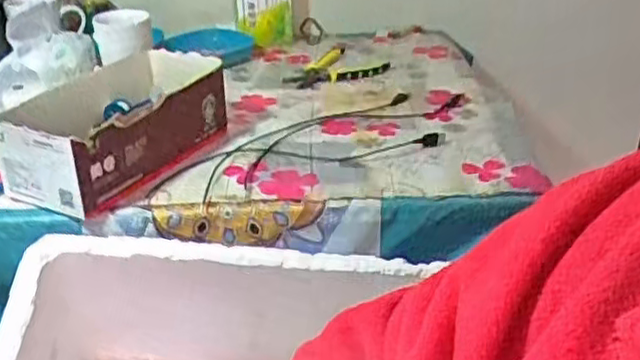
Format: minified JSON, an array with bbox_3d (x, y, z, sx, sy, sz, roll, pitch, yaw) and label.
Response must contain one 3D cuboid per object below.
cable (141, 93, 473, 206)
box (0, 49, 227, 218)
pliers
[{"bbox_3d":[0.009,-0.047,0.887,0.458,0.025,0.163,-16,32,-25],"label":"cable"},{"bbox_3d":[-0.248,-0.076,0.810,0.184,0.102,0.257,19,35,32],"label":"box"},{"bbox_3d":[0.028,-0.172,1.082,0.129,0.023,0.160,19,35,32],"label":"pliers"}]

